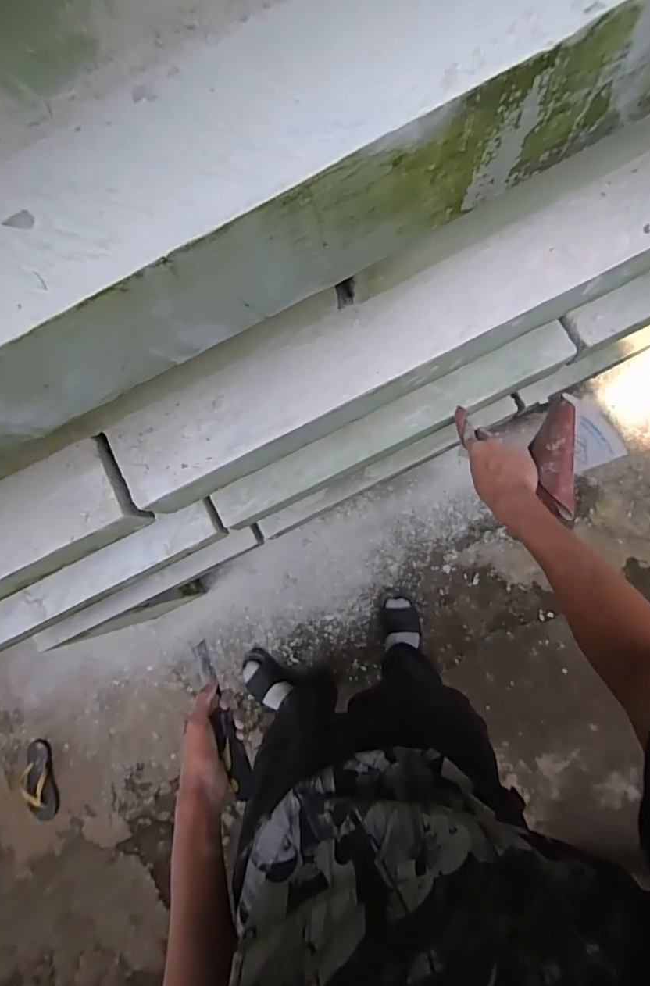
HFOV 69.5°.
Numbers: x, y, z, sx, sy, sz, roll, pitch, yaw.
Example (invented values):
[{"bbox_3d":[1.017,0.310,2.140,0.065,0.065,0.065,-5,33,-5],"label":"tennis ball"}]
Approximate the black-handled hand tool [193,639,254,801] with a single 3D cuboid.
[{"bbox_3d":[-0.132,0.279,0.596,0.030,0.025,0.196,-32,60,2],"label":"black-handled hand tool"}]

